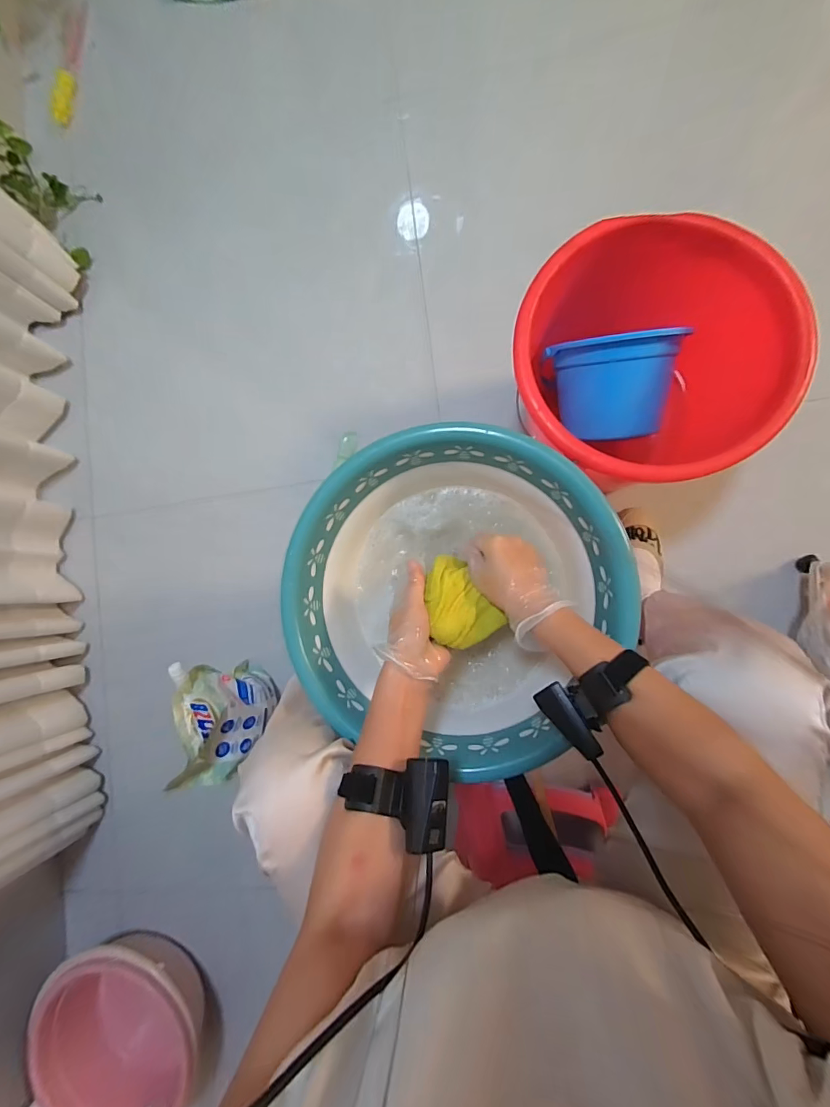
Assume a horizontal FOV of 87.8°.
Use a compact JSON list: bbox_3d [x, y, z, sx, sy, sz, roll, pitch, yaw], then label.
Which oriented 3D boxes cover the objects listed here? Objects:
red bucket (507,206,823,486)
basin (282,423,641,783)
[{"bbox_3d":[0.314,-0.242,0.679,0.334,0.320,0.312,-1,87,8],"label":"red bucket"},{"bbox_3d":[0.050,0.056,0.533,0.362,0.155,0.358,-1,87,8],"label":"basin"}]

